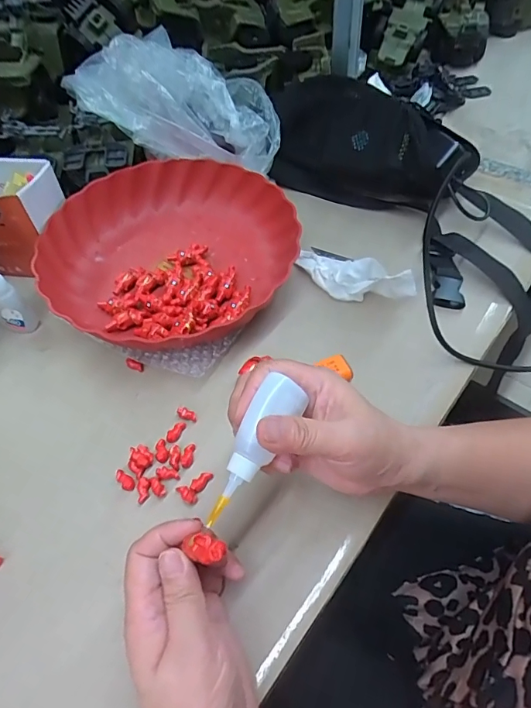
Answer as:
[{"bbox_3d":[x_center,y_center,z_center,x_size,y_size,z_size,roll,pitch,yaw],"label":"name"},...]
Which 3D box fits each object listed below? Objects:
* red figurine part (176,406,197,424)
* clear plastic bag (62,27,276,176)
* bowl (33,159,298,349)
[{"bbox_3d":[-0.064,0.049,0.365,0.018,0.005,0.011,13,55,15],"label":"red figurine part"},{"bbox_3d":[-0.103,-0.281,0.481,0.231,0.095,0.111,3,53,8],"label":"clear plastic bag"},{"bbox_3d":[-0.094,-0.107,0.447,0.230,0.047,0.225,-3,52,3],"label":"bowl"}]

